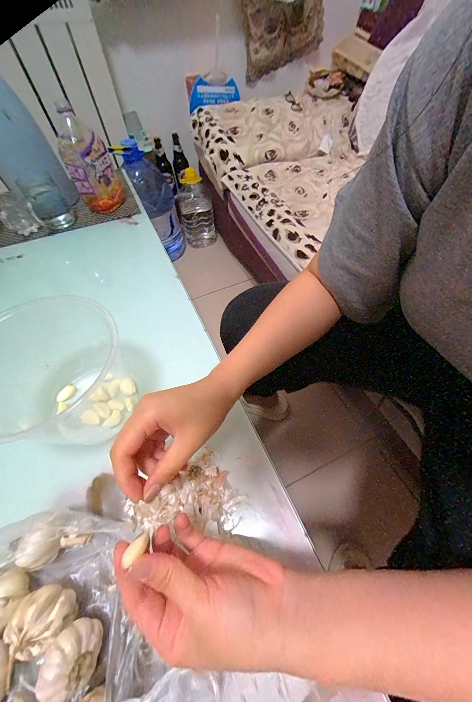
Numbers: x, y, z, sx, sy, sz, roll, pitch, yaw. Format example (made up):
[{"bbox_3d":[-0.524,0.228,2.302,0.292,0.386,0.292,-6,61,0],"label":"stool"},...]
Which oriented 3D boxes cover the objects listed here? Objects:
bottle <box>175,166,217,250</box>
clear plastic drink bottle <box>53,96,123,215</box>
[{"bbox_3d":[-0.193,-0.670,1.198,0.162,0.316,0.165,-9,57,-2],"label":"bottle"},{"bbox_3d":[-0.337,-0.432,0.565,0.079,0.189,0.076,9,58,10],"label":"clear plastic drink bottle"}]

